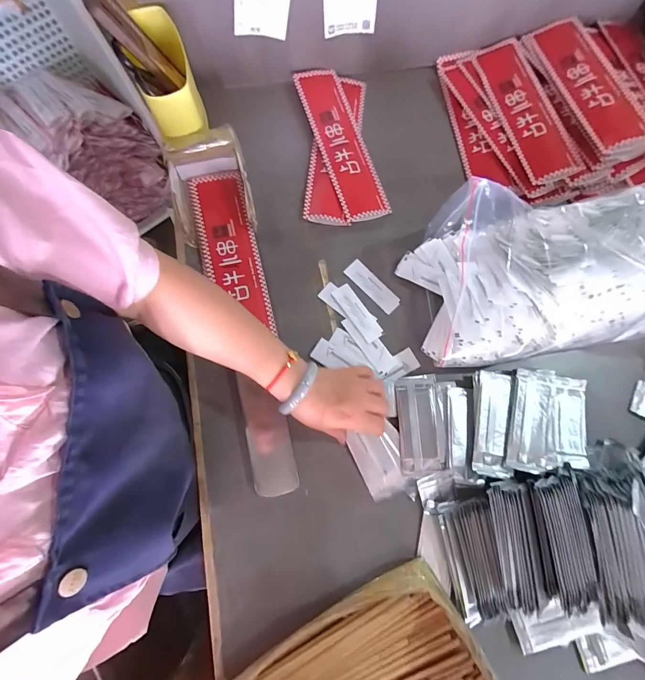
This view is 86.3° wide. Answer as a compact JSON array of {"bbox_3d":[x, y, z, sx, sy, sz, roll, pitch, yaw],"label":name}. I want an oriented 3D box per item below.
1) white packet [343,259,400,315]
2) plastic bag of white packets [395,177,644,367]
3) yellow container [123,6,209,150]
[{"bbox_3d":[0.074,-0.079,0.509,0.031,0.004,0.093,-43,81,-10],"label":"white packet"},{"bbox_3d":[0.299,-0.092,0.443,0.332,0.143,0.201,-8,77,-3],"label":"plastic bag of white packets"},{"bbox_3d":[-0.215,-0.365,0.474,0.066,0.082,0.148,-18,78,-6],"label":"yellow container"}]

